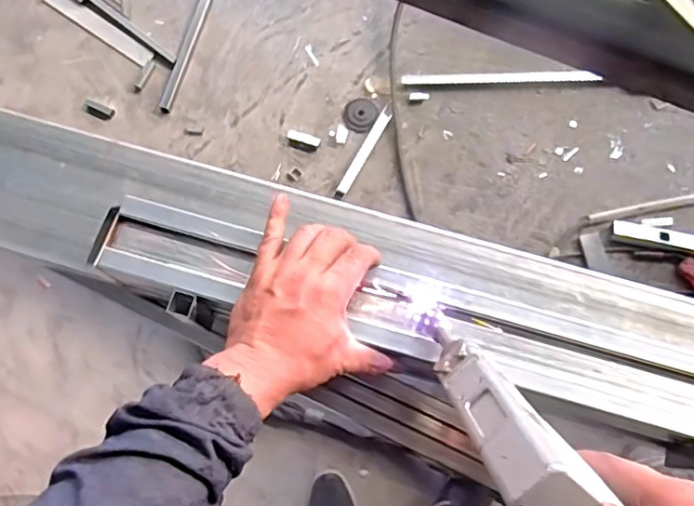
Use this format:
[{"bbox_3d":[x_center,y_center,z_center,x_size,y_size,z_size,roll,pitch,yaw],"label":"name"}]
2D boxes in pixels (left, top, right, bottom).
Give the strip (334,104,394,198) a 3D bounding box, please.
[{"bbox_3d":[0.047,-0.262,1.508,0.030,0.021,0.281,28,81,6],"label":"strip"}]

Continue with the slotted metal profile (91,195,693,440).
[{"bbox_3d":[0.049,0.053,0.499,0.541,0.046,0.071,15,80,6],"label":"slotted metal profile"}]

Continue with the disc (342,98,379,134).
[{"bbox_3d":[0.036,-0.365,1.532,0.092,0.013,0.093,0,79,1],"label":"disc"}]

